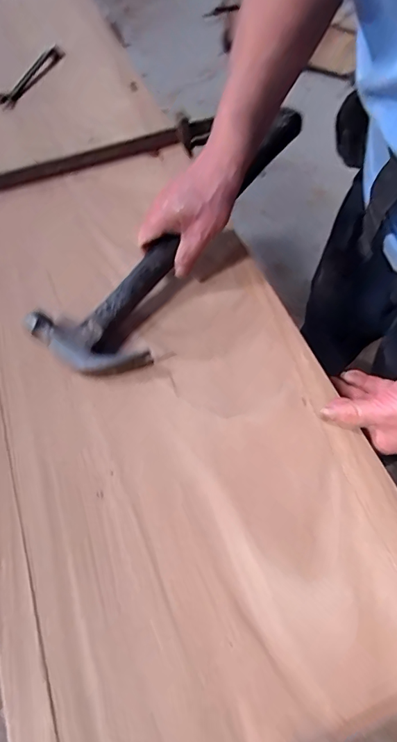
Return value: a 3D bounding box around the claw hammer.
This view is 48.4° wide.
[{"bbox_3d":[-0.008,-0.155,0.495,0.114,0.039,0.396,36,75,19],"label":"claw hammer"}]

